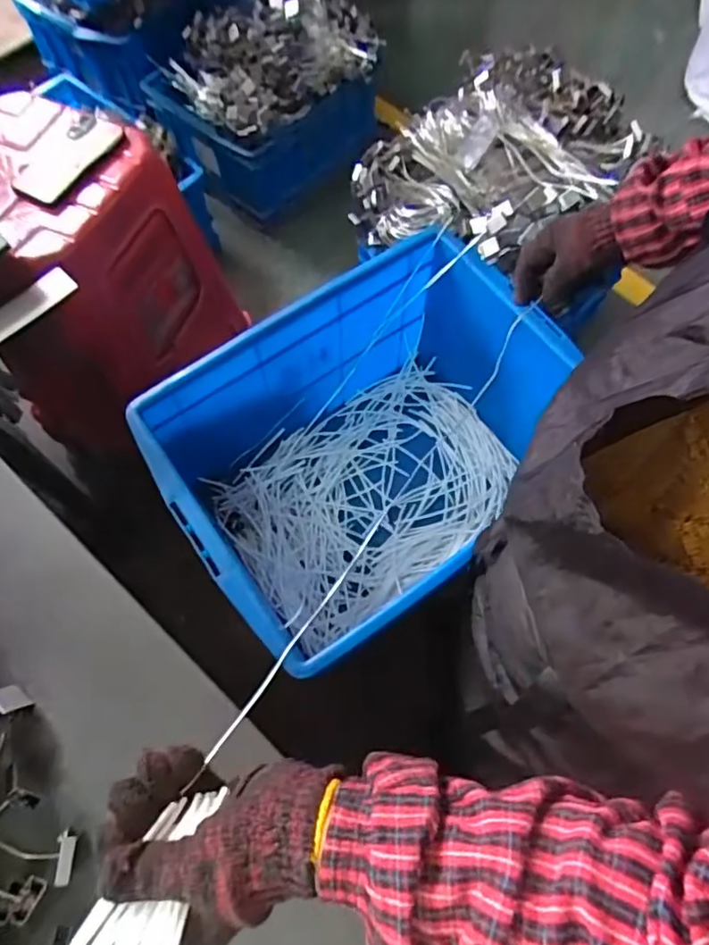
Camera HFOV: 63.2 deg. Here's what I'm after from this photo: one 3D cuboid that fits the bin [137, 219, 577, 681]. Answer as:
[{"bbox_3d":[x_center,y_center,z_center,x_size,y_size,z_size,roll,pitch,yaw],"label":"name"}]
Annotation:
[{"bbox_3d":[0.045,-0.025,0.902,0.600,0.329,0.412,-34,70,-15],"label":"bin"}]

